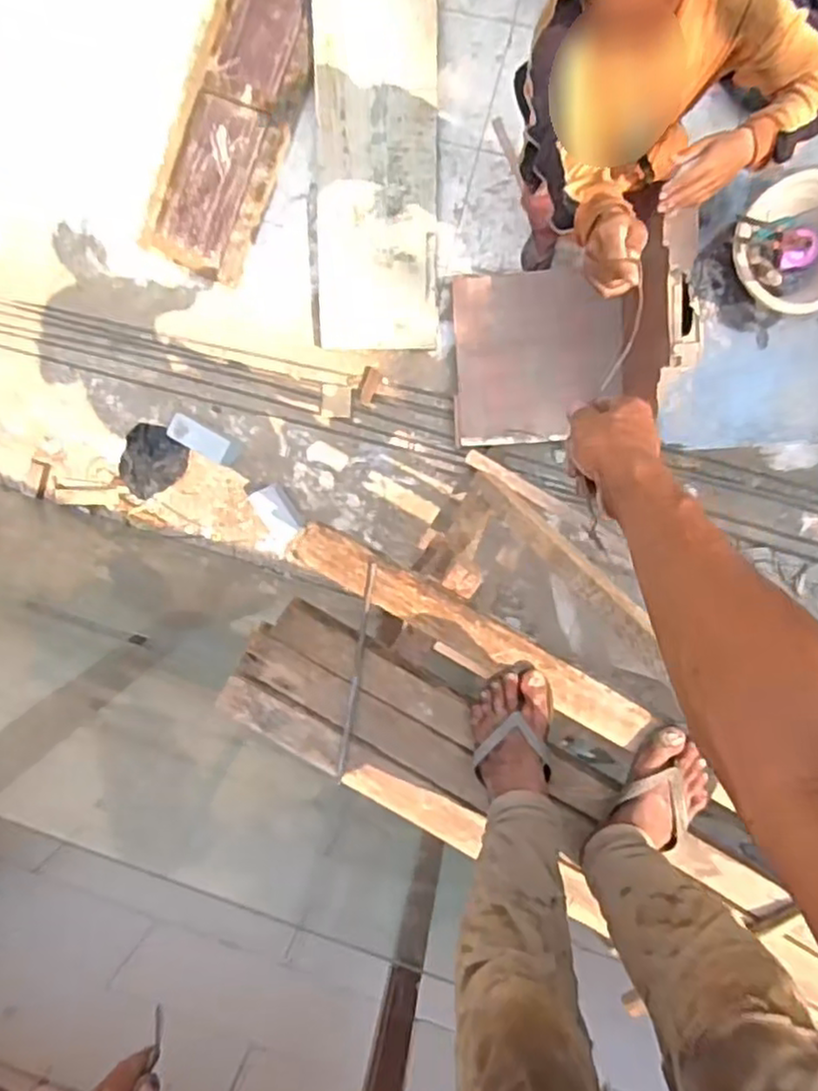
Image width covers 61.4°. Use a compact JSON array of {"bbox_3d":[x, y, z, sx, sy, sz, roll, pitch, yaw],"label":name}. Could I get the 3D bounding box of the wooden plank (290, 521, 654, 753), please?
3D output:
[{"bbox_3d":[0.081,0.119,0.962,0.535,0.037,0.063,29,99,2],"label":"wooden plank"}]

